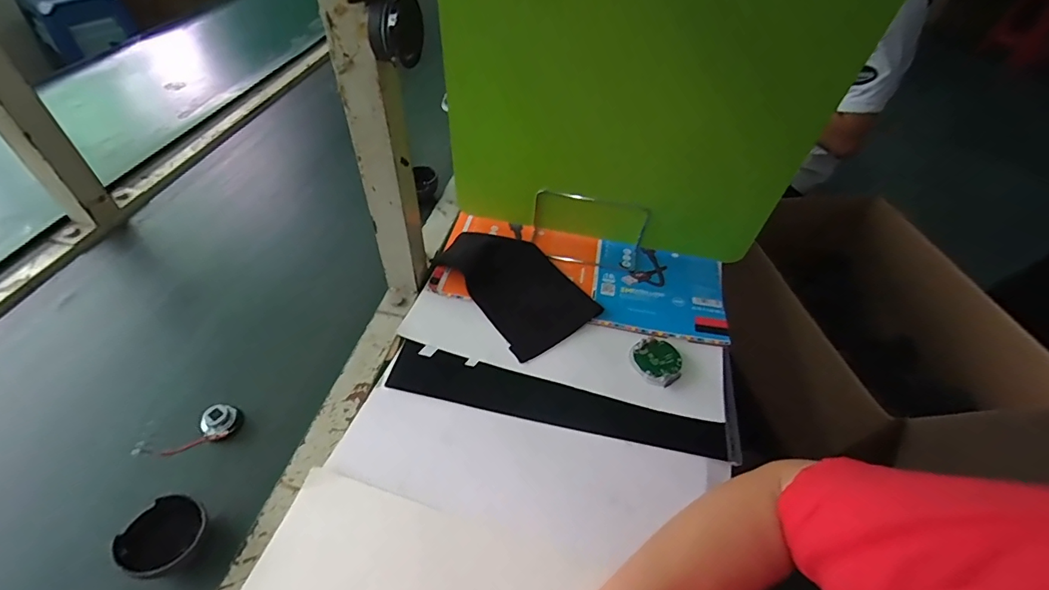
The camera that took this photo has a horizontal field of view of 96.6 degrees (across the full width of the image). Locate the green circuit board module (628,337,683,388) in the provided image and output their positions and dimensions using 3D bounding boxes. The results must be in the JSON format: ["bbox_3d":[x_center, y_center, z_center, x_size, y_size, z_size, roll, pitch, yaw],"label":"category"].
[{"bbox_3d":[0.150,0.072,0.523,0.058,0.010,0.055,-31,57,-28],"label":"green circuit board module"}]

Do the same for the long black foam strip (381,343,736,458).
[{"bbox_3d":[0.030,0.112,0.487,0.345,0.008,0.058,12,48,7],"label":"long black foam strip"}]

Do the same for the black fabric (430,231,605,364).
[{"bbox_3d":[-0.010,-0.019,0.589,0.122,0.017,0.200,-28,56,-26],"label":"black fabric"}]

